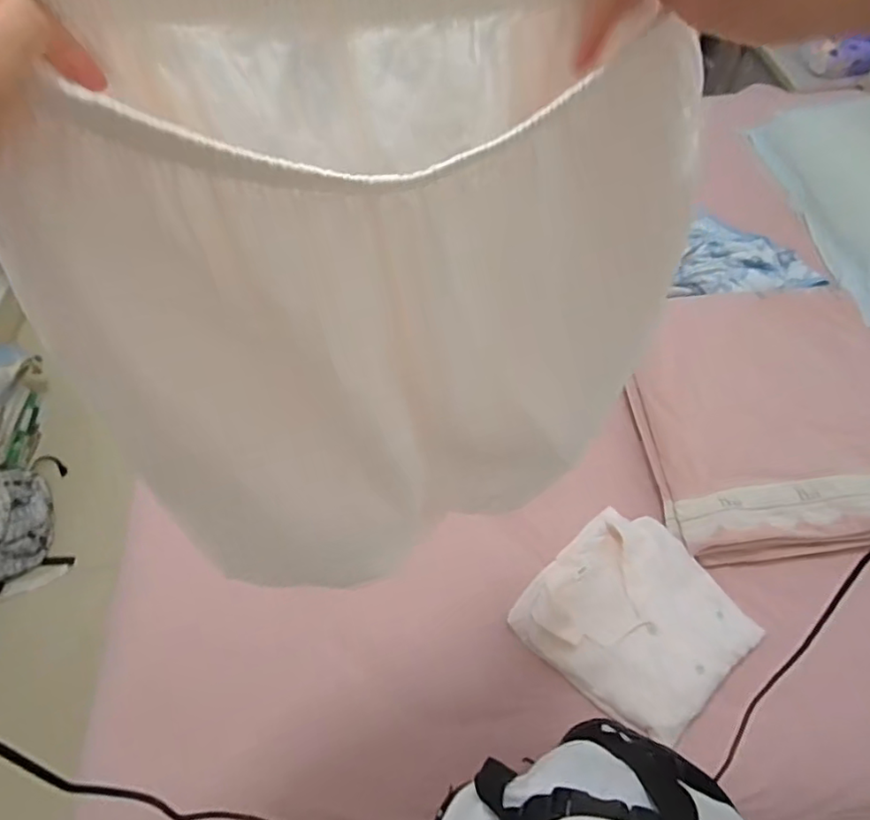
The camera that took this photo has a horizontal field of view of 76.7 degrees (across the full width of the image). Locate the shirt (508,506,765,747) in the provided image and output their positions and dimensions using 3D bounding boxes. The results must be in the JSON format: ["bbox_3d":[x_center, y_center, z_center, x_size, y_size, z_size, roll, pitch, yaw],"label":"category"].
[{"bbox_3d":[0.330,0.337,0.902,0.308,0.029,0.295,-37,63,-20],"label":"shirt"}]

